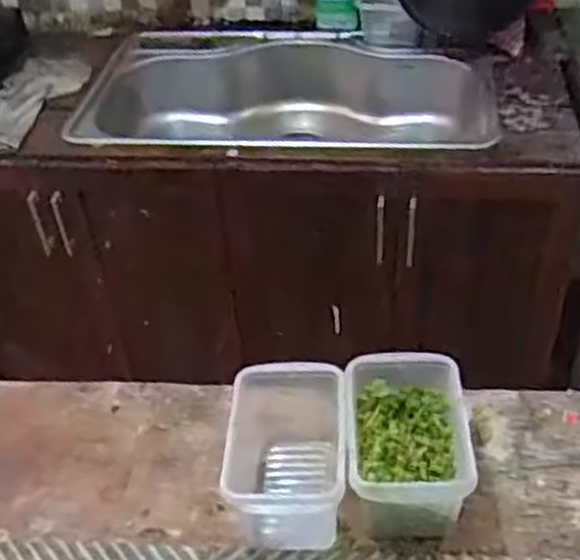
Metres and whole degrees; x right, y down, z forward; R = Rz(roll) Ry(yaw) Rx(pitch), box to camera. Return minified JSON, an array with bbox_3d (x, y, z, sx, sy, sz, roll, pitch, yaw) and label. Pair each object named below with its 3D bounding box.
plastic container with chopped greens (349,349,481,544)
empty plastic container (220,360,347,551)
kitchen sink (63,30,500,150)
[{"bbox_3d":[0.106,0.155,0.717,0.101,0.093,0.150,-3,39,4],"label":"plastic container with chopped greens"},{"bbox_3d":[0.001,0.157,0.725,0.104,0.100,0.170,-2,39,5],"label":"empty plastic container"},{"bbox_3d":[-0.016,-0.333,1.691,0.842,0.215,0.525,3,41,10],"label":"kitchen sink"}]

